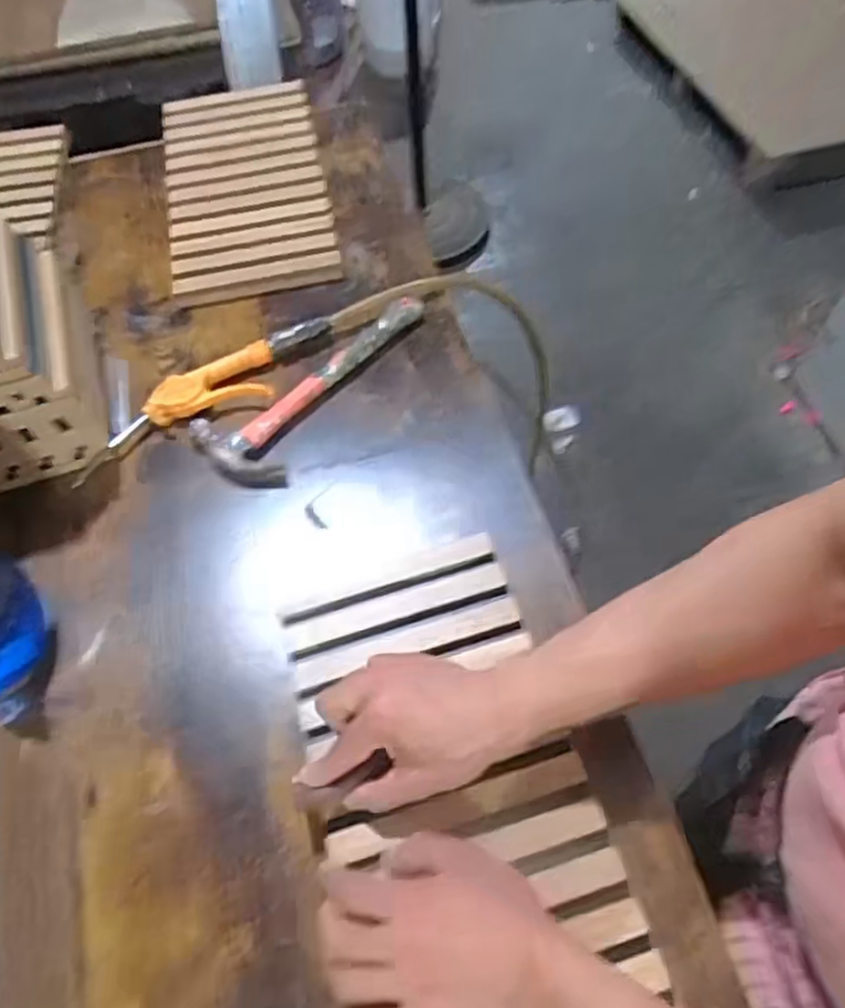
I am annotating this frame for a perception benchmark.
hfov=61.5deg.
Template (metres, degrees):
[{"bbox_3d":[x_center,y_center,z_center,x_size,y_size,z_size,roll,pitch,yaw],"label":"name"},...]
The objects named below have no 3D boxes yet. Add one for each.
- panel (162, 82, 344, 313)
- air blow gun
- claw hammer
[{"bbox_3d":[-0.212,-0.385,0.847,0.183,0.015,0.353,-12,64,-2],"label":"panel"},{"bbox_3d":[-0.209,-0.110,0.692,0.272,0.029,0.064,-26,61,-13],"label":"air blow gun"},{"bbox_3d":[-0.106,-0.127,0.701,0.101,0.027,0.264,31,64,19],"label":"claw hammer"}]

